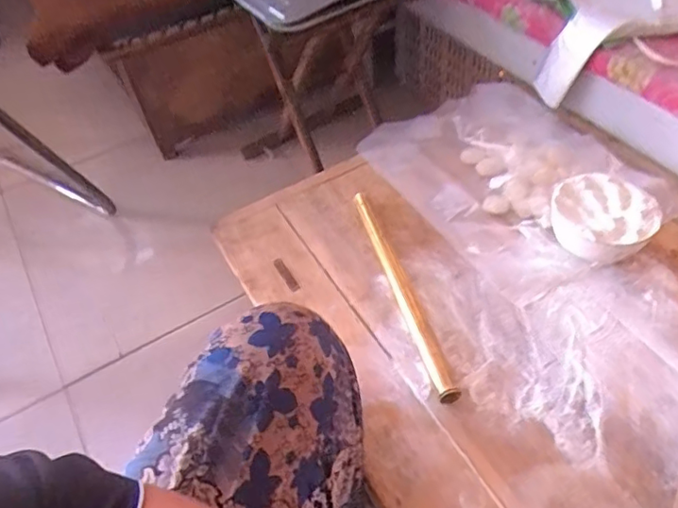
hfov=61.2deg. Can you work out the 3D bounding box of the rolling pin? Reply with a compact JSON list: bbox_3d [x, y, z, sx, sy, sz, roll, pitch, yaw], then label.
[{"bbox_3d":[0.073,0.039,0.668,0.024,0.025,0.296,-15,49,-7],"label":"rolling pin"}]

